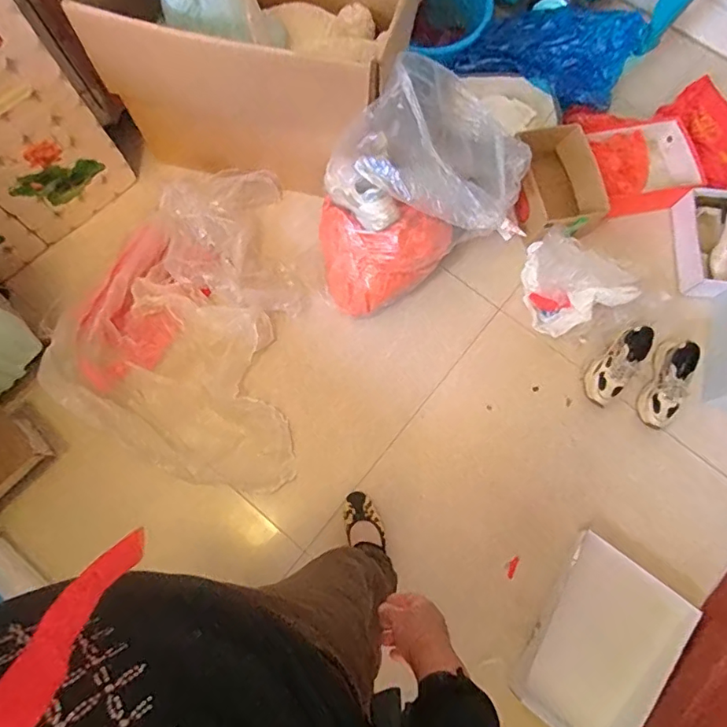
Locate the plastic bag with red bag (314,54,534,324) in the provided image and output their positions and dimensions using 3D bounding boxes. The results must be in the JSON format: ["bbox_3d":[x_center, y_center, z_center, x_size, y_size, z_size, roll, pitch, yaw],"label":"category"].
[{"bbox_3d":[0.128,-0.405,1.218,0.381,0.404,0.568,38,78,9],"label":"plastic bag with red bag"}]

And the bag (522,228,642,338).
[{"bbox_3d":[0.538,-0.232,1.305,0.239,0.120,0.250,-23,77,-7],"label":"bag"}]

